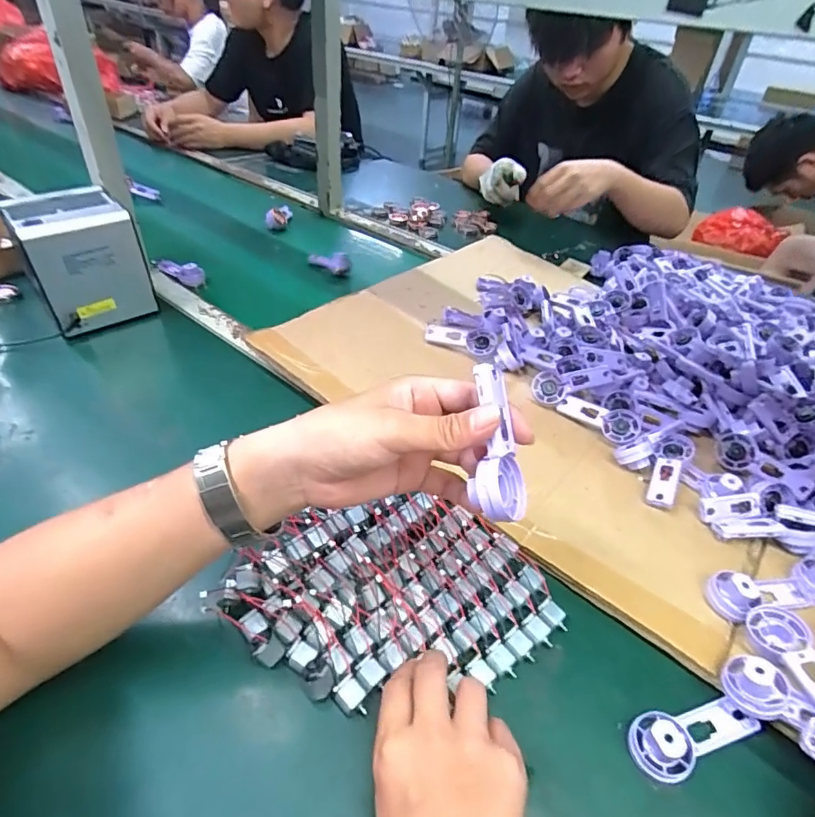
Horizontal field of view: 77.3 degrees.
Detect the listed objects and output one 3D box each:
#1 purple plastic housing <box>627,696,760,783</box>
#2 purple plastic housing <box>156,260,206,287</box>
[{"bbox_3d":[0.201,0.224,0.354,0.092,0.025,0.038,-9,42,-17],"label":"purple plastic housing"},{"bbox_3d":[-0.365,-0.223,0.823,0.089,0.028,0.027,25,44,22],"label":"purple plastic housing"}]

